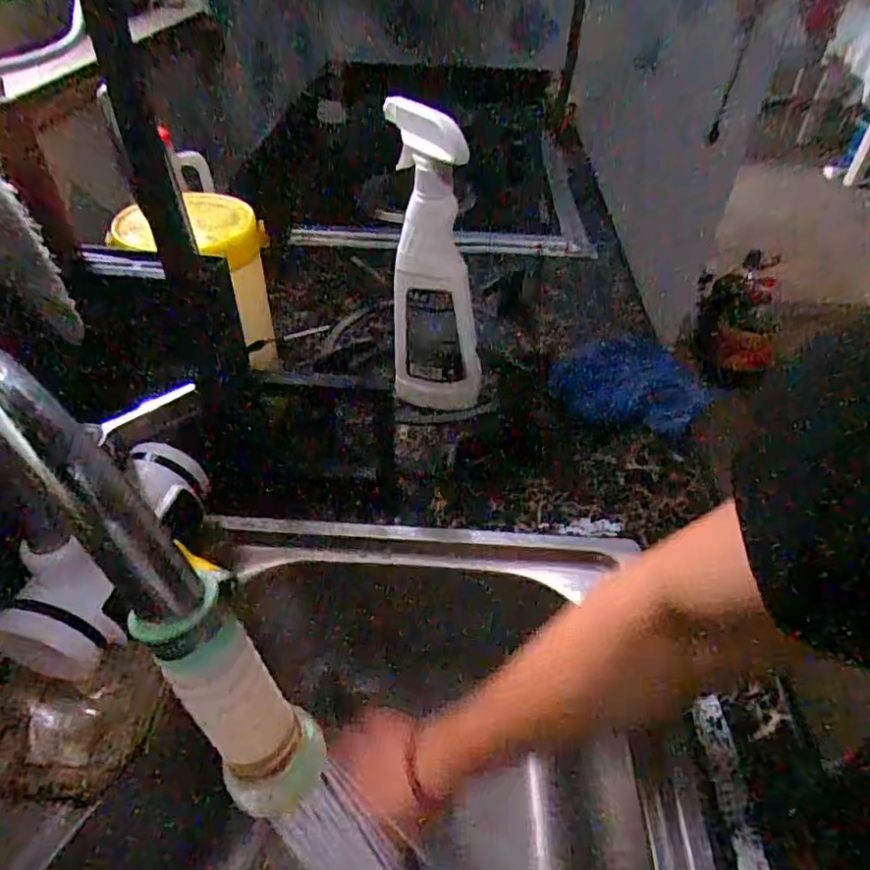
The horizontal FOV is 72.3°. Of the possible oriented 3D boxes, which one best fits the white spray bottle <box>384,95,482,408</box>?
[{"bbox_3d":[0.007,-0.148,0.545,0.092,0.259,0.066,2,43,0],"label":"white spray bottle"}]

